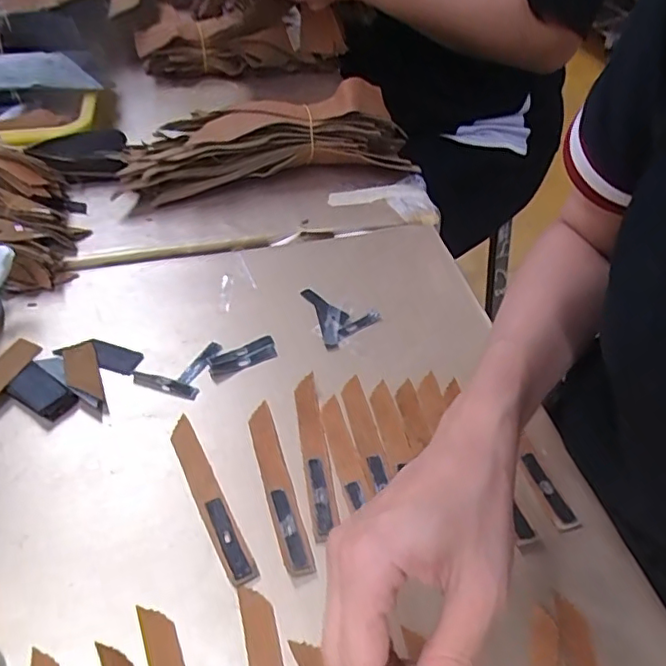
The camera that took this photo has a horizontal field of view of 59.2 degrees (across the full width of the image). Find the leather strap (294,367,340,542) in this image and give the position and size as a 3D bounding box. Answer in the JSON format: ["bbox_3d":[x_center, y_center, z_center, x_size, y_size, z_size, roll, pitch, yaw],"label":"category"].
[{"bbox_3d":[-0.012,0.077,0.385,0.016,0.005,0.119,-5,46,-8],"label":"leather strap"}]

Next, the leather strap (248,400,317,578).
[{"bbox_3d":[-0.035,0.093,0.370,0.017,0.004,0.122,-12,46,-13],"label":"leather strap"}]

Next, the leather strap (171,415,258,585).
[{"bbox_3d":[-0.078,0.101,0.364,0.017,0.004,0.121,-20,48,-21],"label":"leather strap"}]

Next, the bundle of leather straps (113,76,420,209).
[{"bbox_3d":[-0.068,-0.200,0.614,0.303,0.074,0.099,-9,45,-10],"label":"bundle of leather straps"}]

